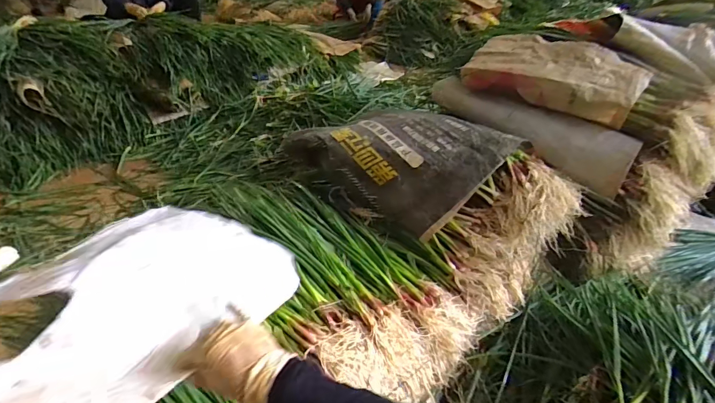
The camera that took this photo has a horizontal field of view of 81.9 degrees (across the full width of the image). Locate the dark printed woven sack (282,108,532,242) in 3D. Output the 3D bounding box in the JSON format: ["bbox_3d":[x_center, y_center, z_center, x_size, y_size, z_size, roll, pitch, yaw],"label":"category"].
[{"bbox_3d":[0.091,-0.120,1.108,0.295,0.205,0.540,-26,45,-37],"label":"dark printed woven sack"}]

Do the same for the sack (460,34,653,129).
[{"bbox_3d":[0.530,-0.347,1.123,0.430,0.127,0.209,28,41,30],"label":"sack"}]

